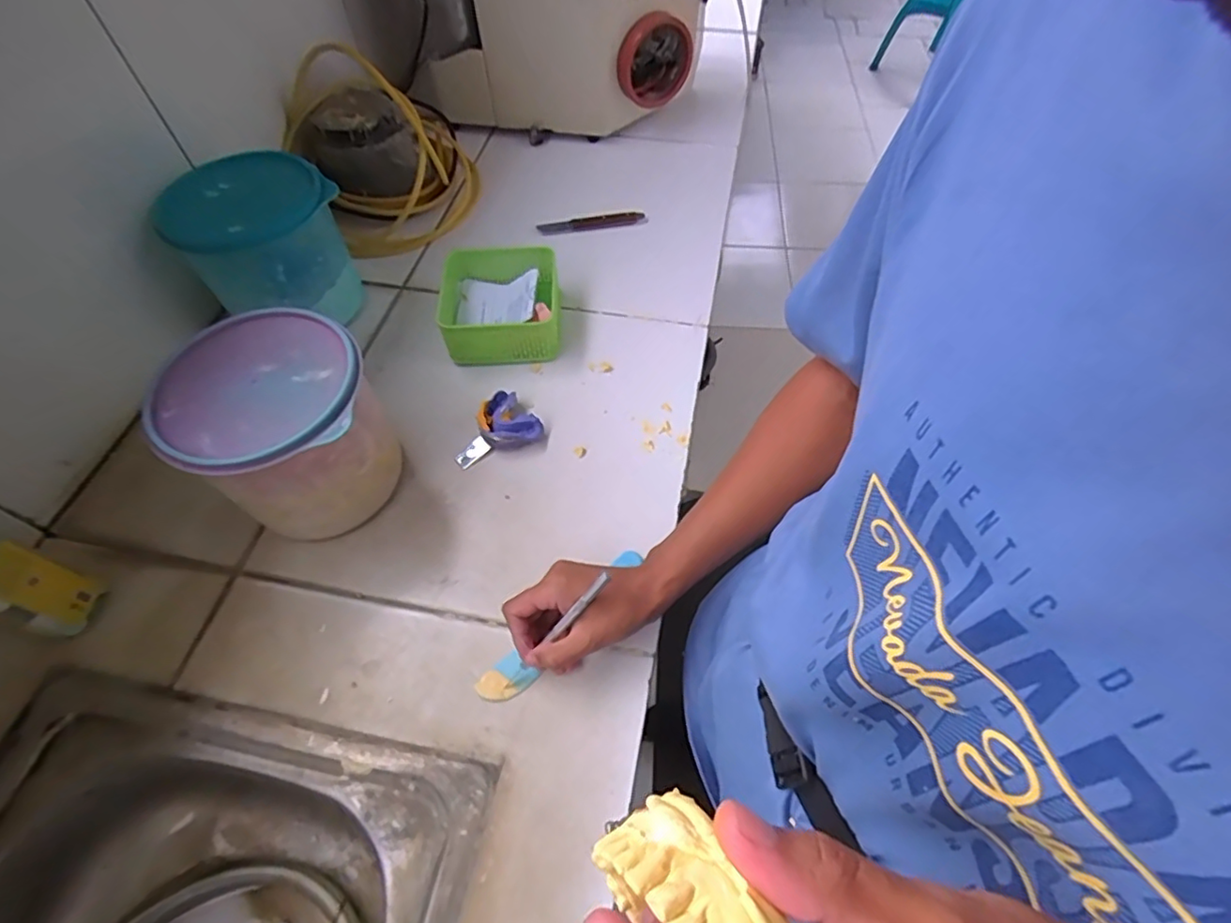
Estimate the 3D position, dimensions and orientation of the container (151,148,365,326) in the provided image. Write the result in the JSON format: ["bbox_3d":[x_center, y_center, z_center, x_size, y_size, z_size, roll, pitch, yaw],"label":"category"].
[{"bbox_3d":[-0.393,-0.238,0.687,0.145,0.164,0.154,0,57,0],"label":"container"}]

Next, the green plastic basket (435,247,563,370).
[{"bbox_3d":[-0.134,-0.185,0.707,0.139,0.061,0.136,-4,58,-1],"label":"green plastic basket"}]

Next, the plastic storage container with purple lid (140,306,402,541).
[{"bbox_3d":[-0.295,-0.025,0.548,0.155,0.159,0.158,-1,58,1],"label":"plastic storage container with purple lid"}]

